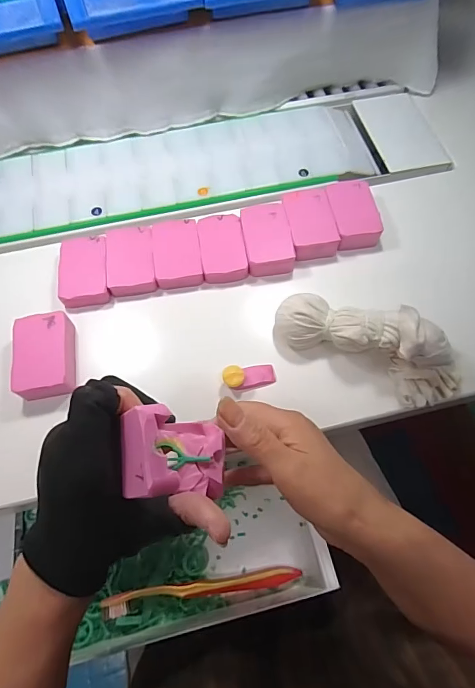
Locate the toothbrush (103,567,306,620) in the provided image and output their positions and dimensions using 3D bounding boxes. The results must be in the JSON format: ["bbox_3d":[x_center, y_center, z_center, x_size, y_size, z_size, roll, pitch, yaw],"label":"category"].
[{"bbox_3d":[-0.034,0.230,0.378,0.183,0.013,0.018,-9,66,-3],"label":"toothbrush"}]

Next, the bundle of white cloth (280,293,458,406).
[{"bbox_3d":[0.113,-0.006,0.347,0.161,0.056,0.061,26,68,12],"label":"bundle of white cloth"}]

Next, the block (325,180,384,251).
[{"bbox_3d":[0.120,-0.134,0.422,0.047,0.024,0.073,-9,66,-3],"label":"block"}]

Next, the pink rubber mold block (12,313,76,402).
[{"bbox_3d":[-0.170,0.013,0.356,0.048,0.024,0.076,-10,66,-4],"label":"pink rubber mold block"}]

